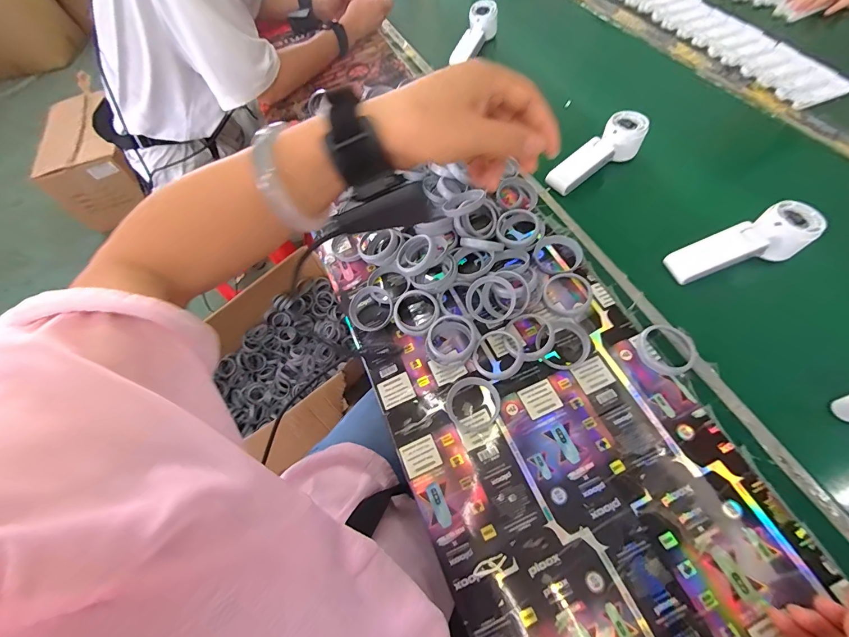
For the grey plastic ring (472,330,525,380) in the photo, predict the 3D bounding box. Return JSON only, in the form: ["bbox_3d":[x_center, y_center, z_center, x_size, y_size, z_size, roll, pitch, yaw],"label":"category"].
[{"bbox_3d":[0.086,0.044,0.424,0.057,0.018,0.056,31,98,34],"label":"grey plastic ring"}]

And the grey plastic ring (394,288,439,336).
[{"bbox_3d":[-0.011,-0.008,0.462,0.055,0.011,0.058,-1,80,7],"label":"grey plastic ring"}]

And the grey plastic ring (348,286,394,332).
[{"bbox_3d":[-0.071,-0.013,0.489,0.059,0.026,0.056,-3,62,6],"label":"grey plastic ring"}]

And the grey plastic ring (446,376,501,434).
[{"bbox_3d":[0.055,0.095,0.411,0.059,0.005,0.061,-3,62,6],"label":"grey plastic ring"}]

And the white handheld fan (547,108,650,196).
[{"bbox_3d":[0.266,-0.251,0.571,0.171,0.042,0.054,-36,66,-2],"label":"white handheld fan"}]

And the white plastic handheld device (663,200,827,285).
[{"bbox_3d":[0.397,-0.093,0.458,0.161,0.062,0.057,-12,61,-5],"label":"white plastic handheld device"}]

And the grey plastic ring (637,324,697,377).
[{"bbox_3d":[0.274,0.034,0.414,0.062,0.012,0.059,-3,62,6],"label":"grey plastic ring"}]

